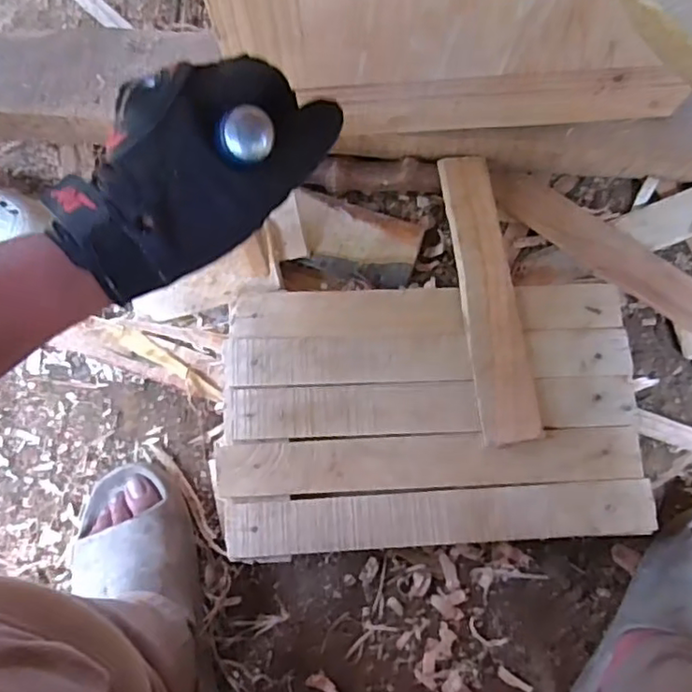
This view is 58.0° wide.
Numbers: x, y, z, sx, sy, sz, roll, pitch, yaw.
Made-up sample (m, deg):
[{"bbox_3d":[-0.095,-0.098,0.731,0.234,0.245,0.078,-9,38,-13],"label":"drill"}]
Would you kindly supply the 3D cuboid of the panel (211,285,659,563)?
[{"bbox_3d":[0.089,0.067,0.656,0.430,0.026,0.272,-4,77,-1],"label":"panel"}]

